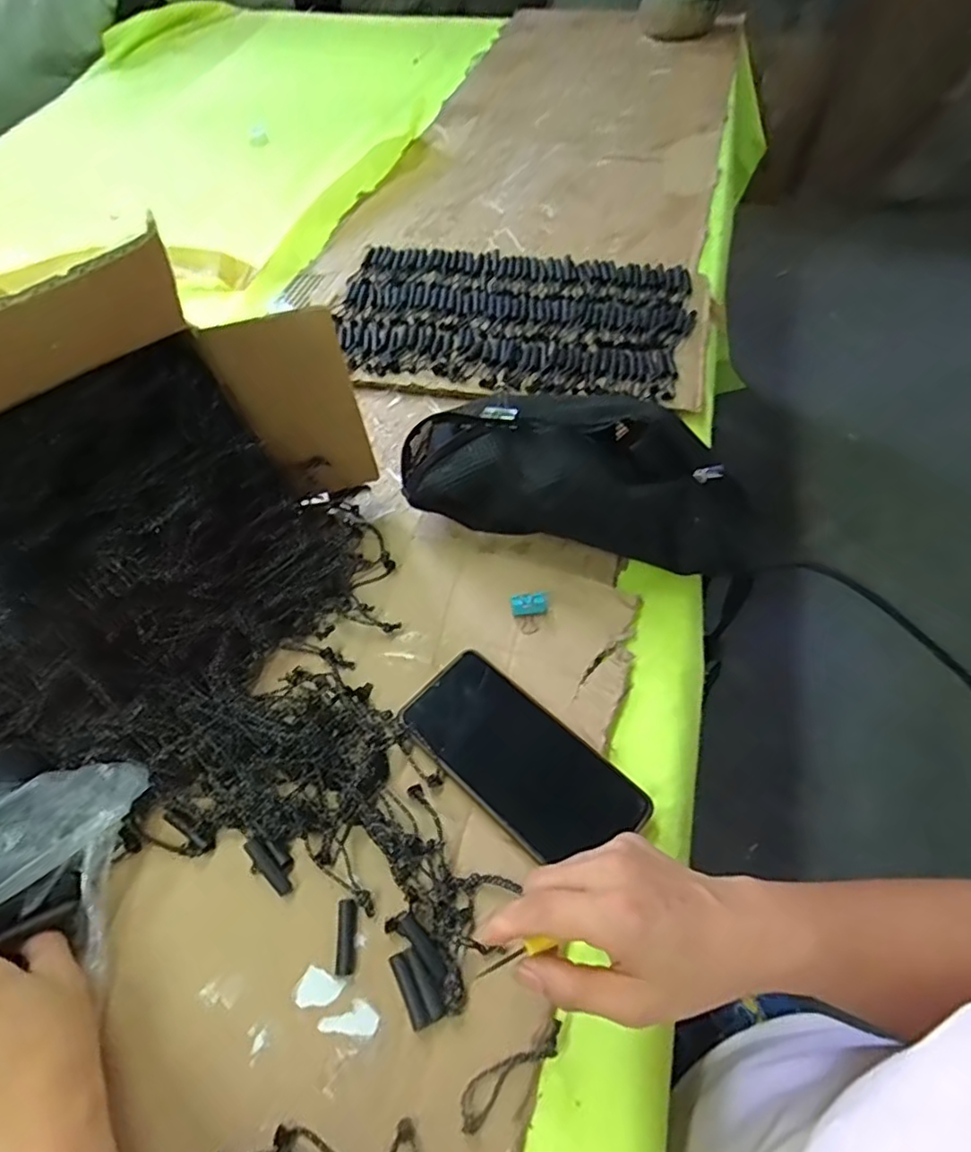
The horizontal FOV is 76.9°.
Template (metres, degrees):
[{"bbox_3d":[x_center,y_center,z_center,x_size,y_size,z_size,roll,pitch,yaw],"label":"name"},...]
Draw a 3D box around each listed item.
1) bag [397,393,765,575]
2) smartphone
[{"bbox_3d":[0.073,-0.087,0.489,0.278,0.099,0.113,12,56,10],"label":"bag"},{"bbox_3d":[0.022,0.119,0.399,0.076,0.016,0.156,-40,63,-23],"label":"smartphone"}]

